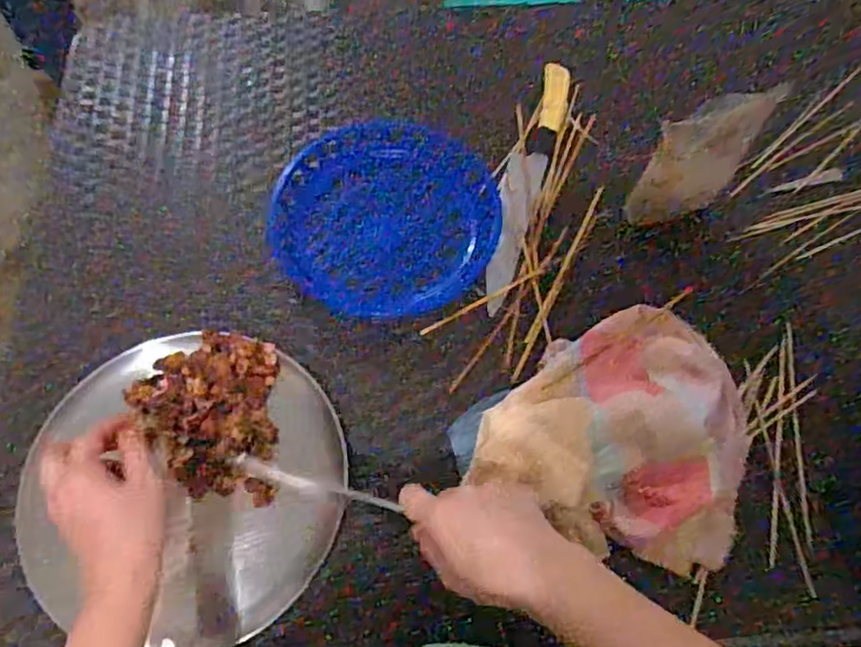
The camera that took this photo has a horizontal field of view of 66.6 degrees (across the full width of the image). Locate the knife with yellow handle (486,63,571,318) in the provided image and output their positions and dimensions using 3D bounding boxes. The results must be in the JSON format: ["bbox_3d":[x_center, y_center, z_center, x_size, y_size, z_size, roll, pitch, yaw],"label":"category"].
[{"bbox_3d":[0.102,-0.158,0.704,0.041,0.020,0.317,17,67,9],"label":"knife with yellow handle"}]

